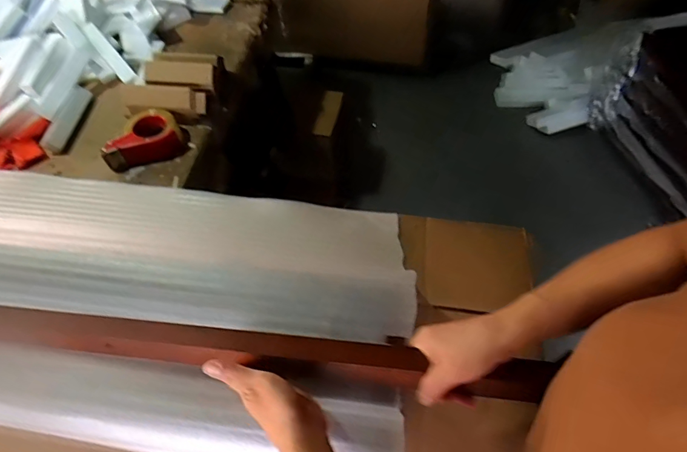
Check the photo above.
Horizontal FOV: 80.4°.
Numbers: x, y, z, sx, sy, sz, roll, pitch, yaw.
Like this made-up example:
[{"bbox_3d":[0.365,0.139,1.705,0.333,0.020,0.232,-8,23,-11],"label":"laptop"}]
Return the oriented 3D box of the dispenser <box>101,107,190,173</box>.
[{"bbox_3d":[-0.459,-0.206,0.939,0.173,0.077,0.103,-16,58,-7],"label":"dispenser"}]

